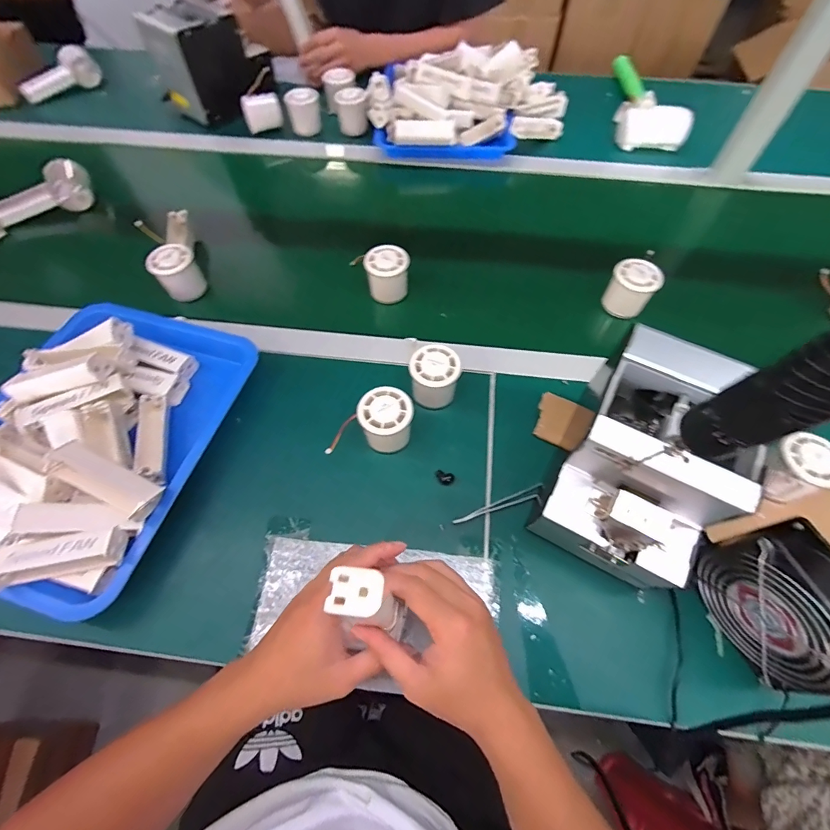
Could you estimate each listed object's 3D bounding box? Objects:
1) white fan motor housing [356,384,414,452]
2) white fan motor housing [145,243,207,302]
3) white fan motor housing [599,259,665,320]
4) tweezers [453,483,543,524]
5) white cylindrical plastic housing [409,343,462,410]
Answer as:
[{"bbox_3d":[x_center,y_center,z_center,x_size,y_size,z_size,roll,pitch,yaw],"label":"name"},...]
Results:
[{"bbox_3d":[-0.032,0.007,0.467,0.056,0.063,0.053,0,62,0],"label":"white fan motor housing"},{"bbox_3d":[-0.339,-0.201,0.591,0.057,0.071,0.043,-13,63,-7],"label":"white fan motor housing"},{"bbox_3d":[0.300,-0.176,0.571,0.061,0.061,0.052,27,66,13],"label":"white fan motor housing"},{"bbox_3d":[0.092,0.100,0.442,0.103,0.009,0.021,-17,64,-9],"label":"tweezers"},{"bbox_3d":[0.024,-0.045,0.491,0.055,0.059,0.057,0,62,0],"label":"white cylindrical plastic housing"}]

